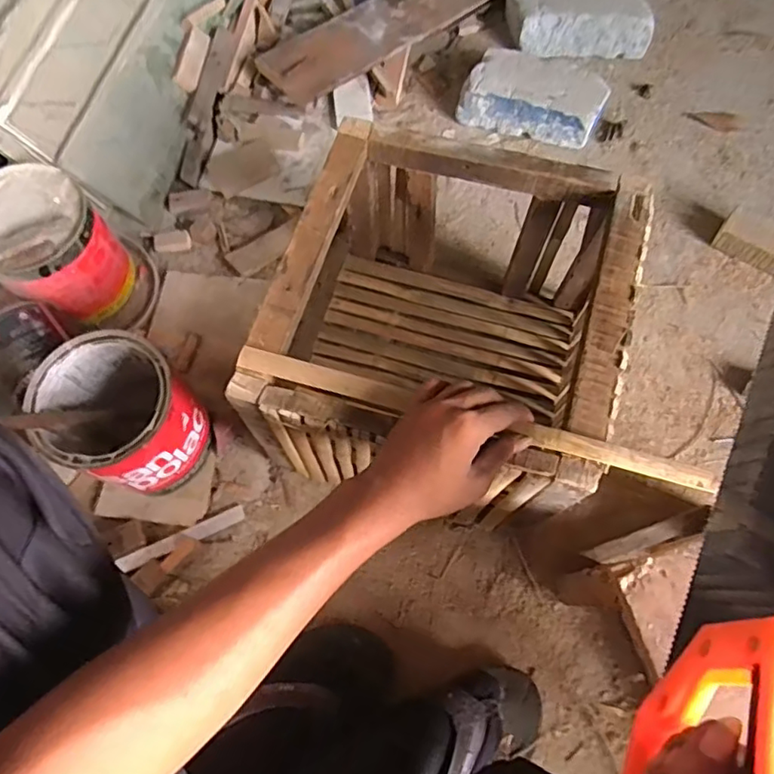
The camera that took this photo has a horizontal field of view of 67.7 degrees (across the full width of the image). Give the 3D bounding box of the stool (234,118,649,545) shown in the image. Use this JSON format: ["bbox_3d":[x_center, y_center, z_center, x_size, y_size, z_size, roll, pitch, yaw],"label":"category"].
[{"bbox_3d":[0.058,-0.051,0.637,0.324,0.267,0.332,15,70,8],"label":"stool"}]

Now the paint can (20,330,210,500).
[{"bbox_3d":[-0.300,0.038,0.675,0.153,0.167,0.144,-1,69,2],"label":"paint can"}]

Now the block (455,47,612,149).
[{"bbox_3d":[0.225,-0.448,0.891,0.213,0.074,0.104,15,70,8],"label":"block"}]

